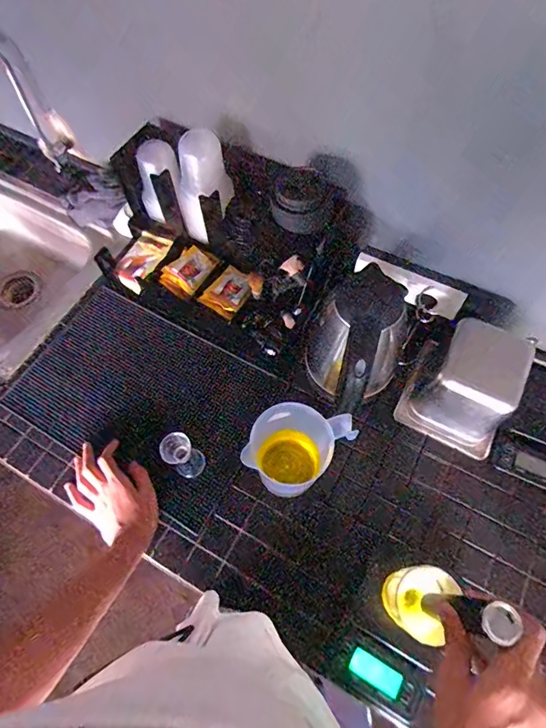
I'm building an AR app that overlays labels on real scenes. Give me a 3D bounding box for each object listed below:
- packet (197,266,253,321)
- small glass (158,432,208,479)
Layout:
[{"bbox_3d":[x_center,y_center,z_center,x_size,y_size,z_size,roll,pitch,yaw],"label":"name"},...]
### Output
[{"bbox_3d":[-0.078,-0.124,0.726,0.073,0.018,0.086,41,83,18],"label":"packet"},{"bbox_3d":[-0.137,0.141,0.637,0.049,0.094,0.046,0,65,0],"label":"small glass"}]

